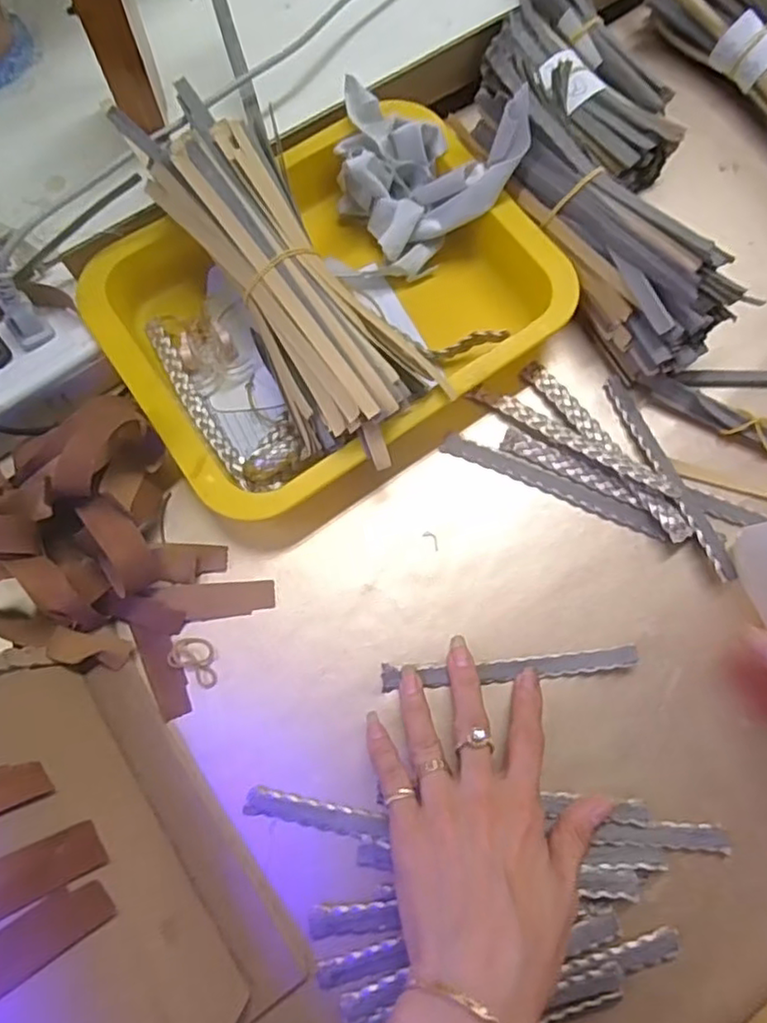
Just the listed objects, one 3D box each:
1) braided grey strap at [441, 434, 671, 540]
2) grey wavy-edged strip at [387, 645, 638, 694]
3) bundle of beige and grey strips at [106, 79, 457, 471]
[{"bbox_3d":[0.103,-0.016,0.390,0.141,0.006,0.012,23,75,5],"label":"braided grey strap"},{"bbox_3d":[0.069,0.087,0.357,0.139,0.008,0.013,-5,75,2],"label":"grey wavy-edged strip"},{"bbox_3d":[-0.064,-0.130,0.354,0.080,0.044,0.224,-39,79,-11],"label":"bundle of beige and grey strips"}]

